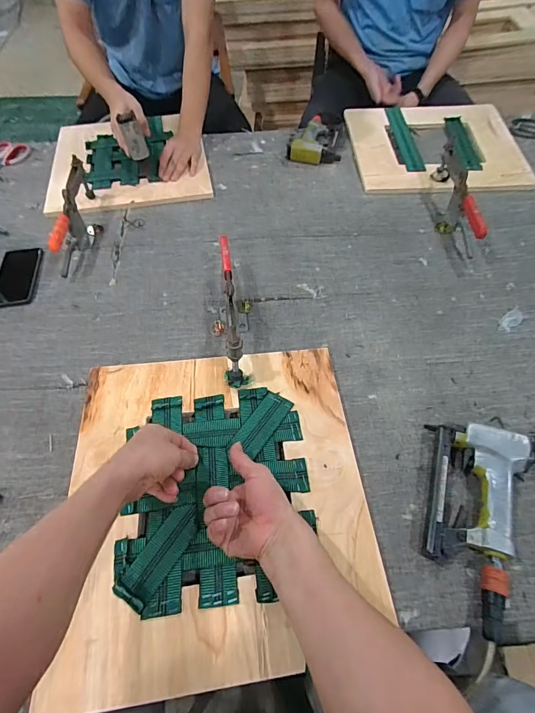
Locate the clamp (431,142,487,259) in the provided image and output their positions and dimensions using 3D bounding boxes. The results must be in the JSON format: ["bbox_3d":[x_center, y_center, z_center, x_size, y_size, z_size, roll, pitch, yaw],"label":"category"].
[{"bbox_3d":[0.418,-0.355,0.834,0.084,0.096,0.311,11,57,9],"label":"clamp"}]

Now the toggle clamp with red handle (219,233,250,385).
[{"bbox_3d":[-0.064,-0.091,0.661,0.058,0.111,0.293,-7,56,-3],"label":"toggle clamp with red handle"}]

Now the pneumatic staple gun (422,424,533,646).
[{"bbox_3d":[0.272,0.207,0.486,0.128,0.042,0.250,10,57,8],"label":"pneumatic staple gun"}]

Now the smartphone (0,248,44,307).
[{"bbox_3d":[-0.520,-0.169,0.787,0.084,0.005,0.169,-8,56,-4],"label":"smartphone"}]

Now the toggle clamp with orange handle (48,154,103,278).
[{"bbox_3d":[-0.412,-0.312,0.825,0.057,0.103,0.279,-4,56,-1],"label":"toggle clamp with orange handle"}]

